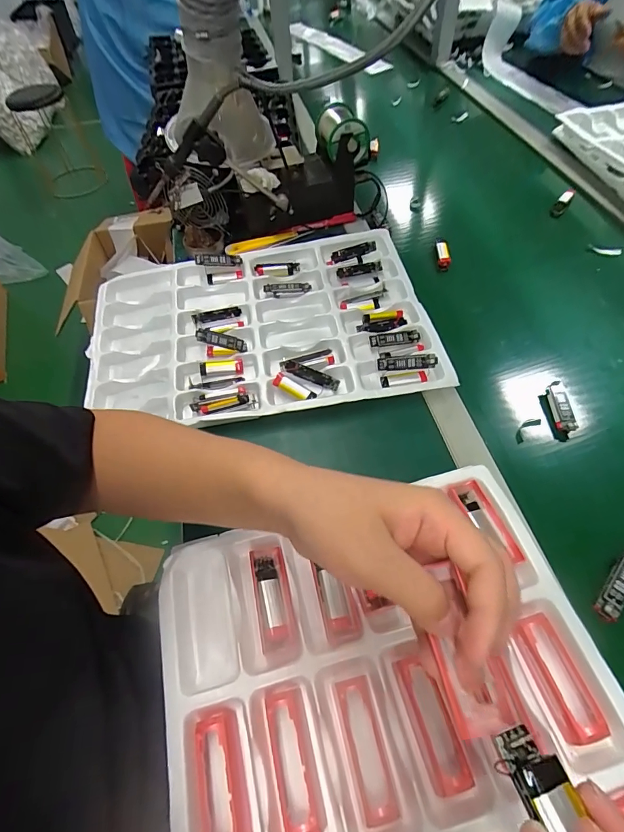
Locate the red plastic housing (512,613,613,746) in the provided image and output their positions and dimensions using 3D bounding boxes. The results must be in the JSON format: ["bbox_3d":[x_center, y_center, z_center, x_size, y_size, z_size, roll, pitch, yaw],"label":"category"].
[{"bbox_3d":[0.176,0.187,0.296,0.031,0.010,0.077,-15,56,-5],"label":"red plastic housing"}]

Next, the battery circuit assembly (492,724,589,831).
[{"bbox_3d":[0.087,0.147,0.142,0.021,0.009,0.064,-15,52,-5],"label":"battery circuit assembly"}]

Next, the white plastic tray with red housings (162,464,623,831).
[{"bbox_3d":[0.074,0.264,0.255,0.315,0.035,0.441,-15,56,-5],"label":"white plastic tray with red housings"}]

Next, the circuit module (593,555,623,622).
[{"bbox_3d":[0.271,0.148,0.363,0.019,0.012,0.067,35,65,25],"label":"circuit module"}]

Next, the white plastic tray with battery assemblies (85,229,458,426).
[{"bbox_3d":[-0.077,-0.122,0.567,0.454,0.034,0.313,-9,56,-2],"label":"white plastic tray with battery assemblies"}]

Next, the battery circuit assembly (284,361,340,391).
[{"bbox_3d":[0.000,-0.049,0.501,0.070,0.013,0.014,21,59,1],"label":"battery circuit assembly"}]

